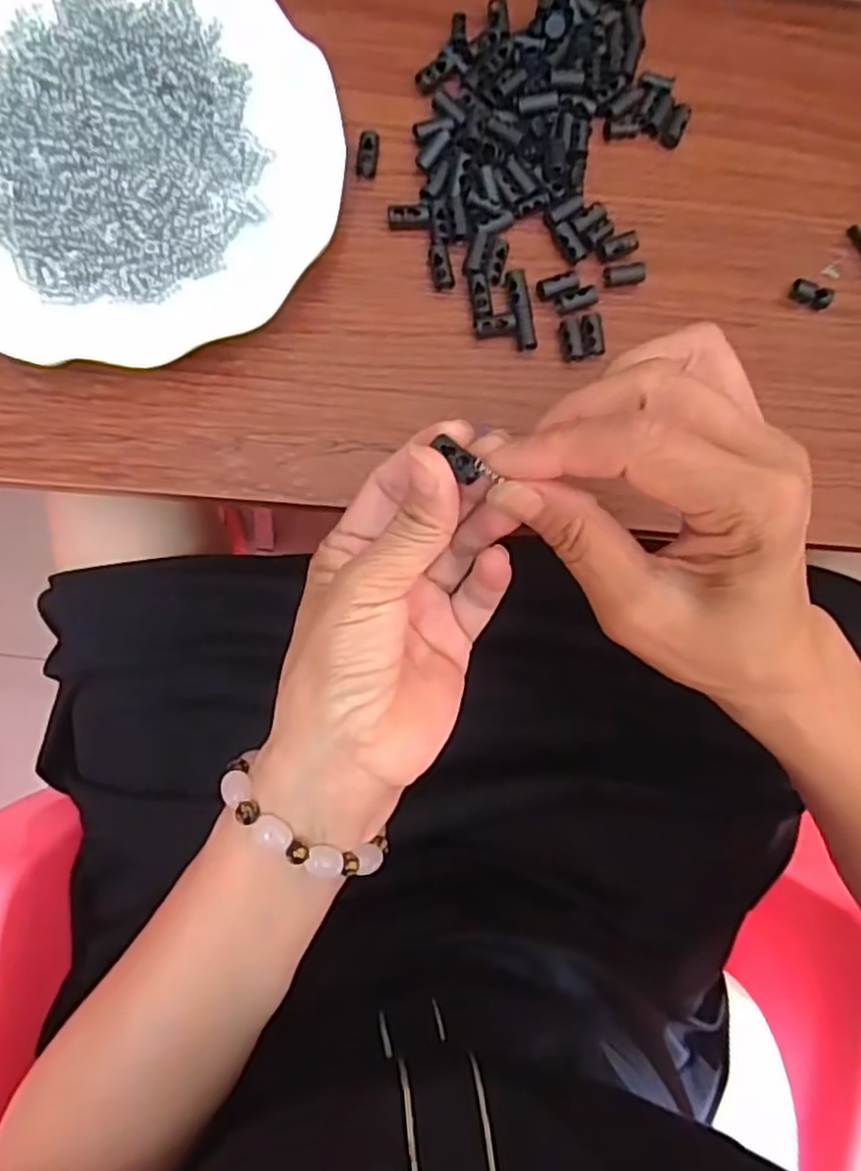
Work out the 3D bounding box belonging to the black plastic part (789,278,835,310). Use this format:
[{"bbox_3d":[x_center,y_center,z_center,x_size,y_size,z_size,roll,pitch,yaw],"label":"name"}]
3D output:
[{"bbox_3d":[0.184,-0.141,0.346,0.020,0.010,0.009,27,83,-1],"label":"black plastic part"}]

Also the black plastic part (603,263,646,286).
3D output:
[{"bbox_3d":[0.092,-0.146,0.336,0.022,0.011,0.010,-9,85,-5],"label":"black plastic part"}]

